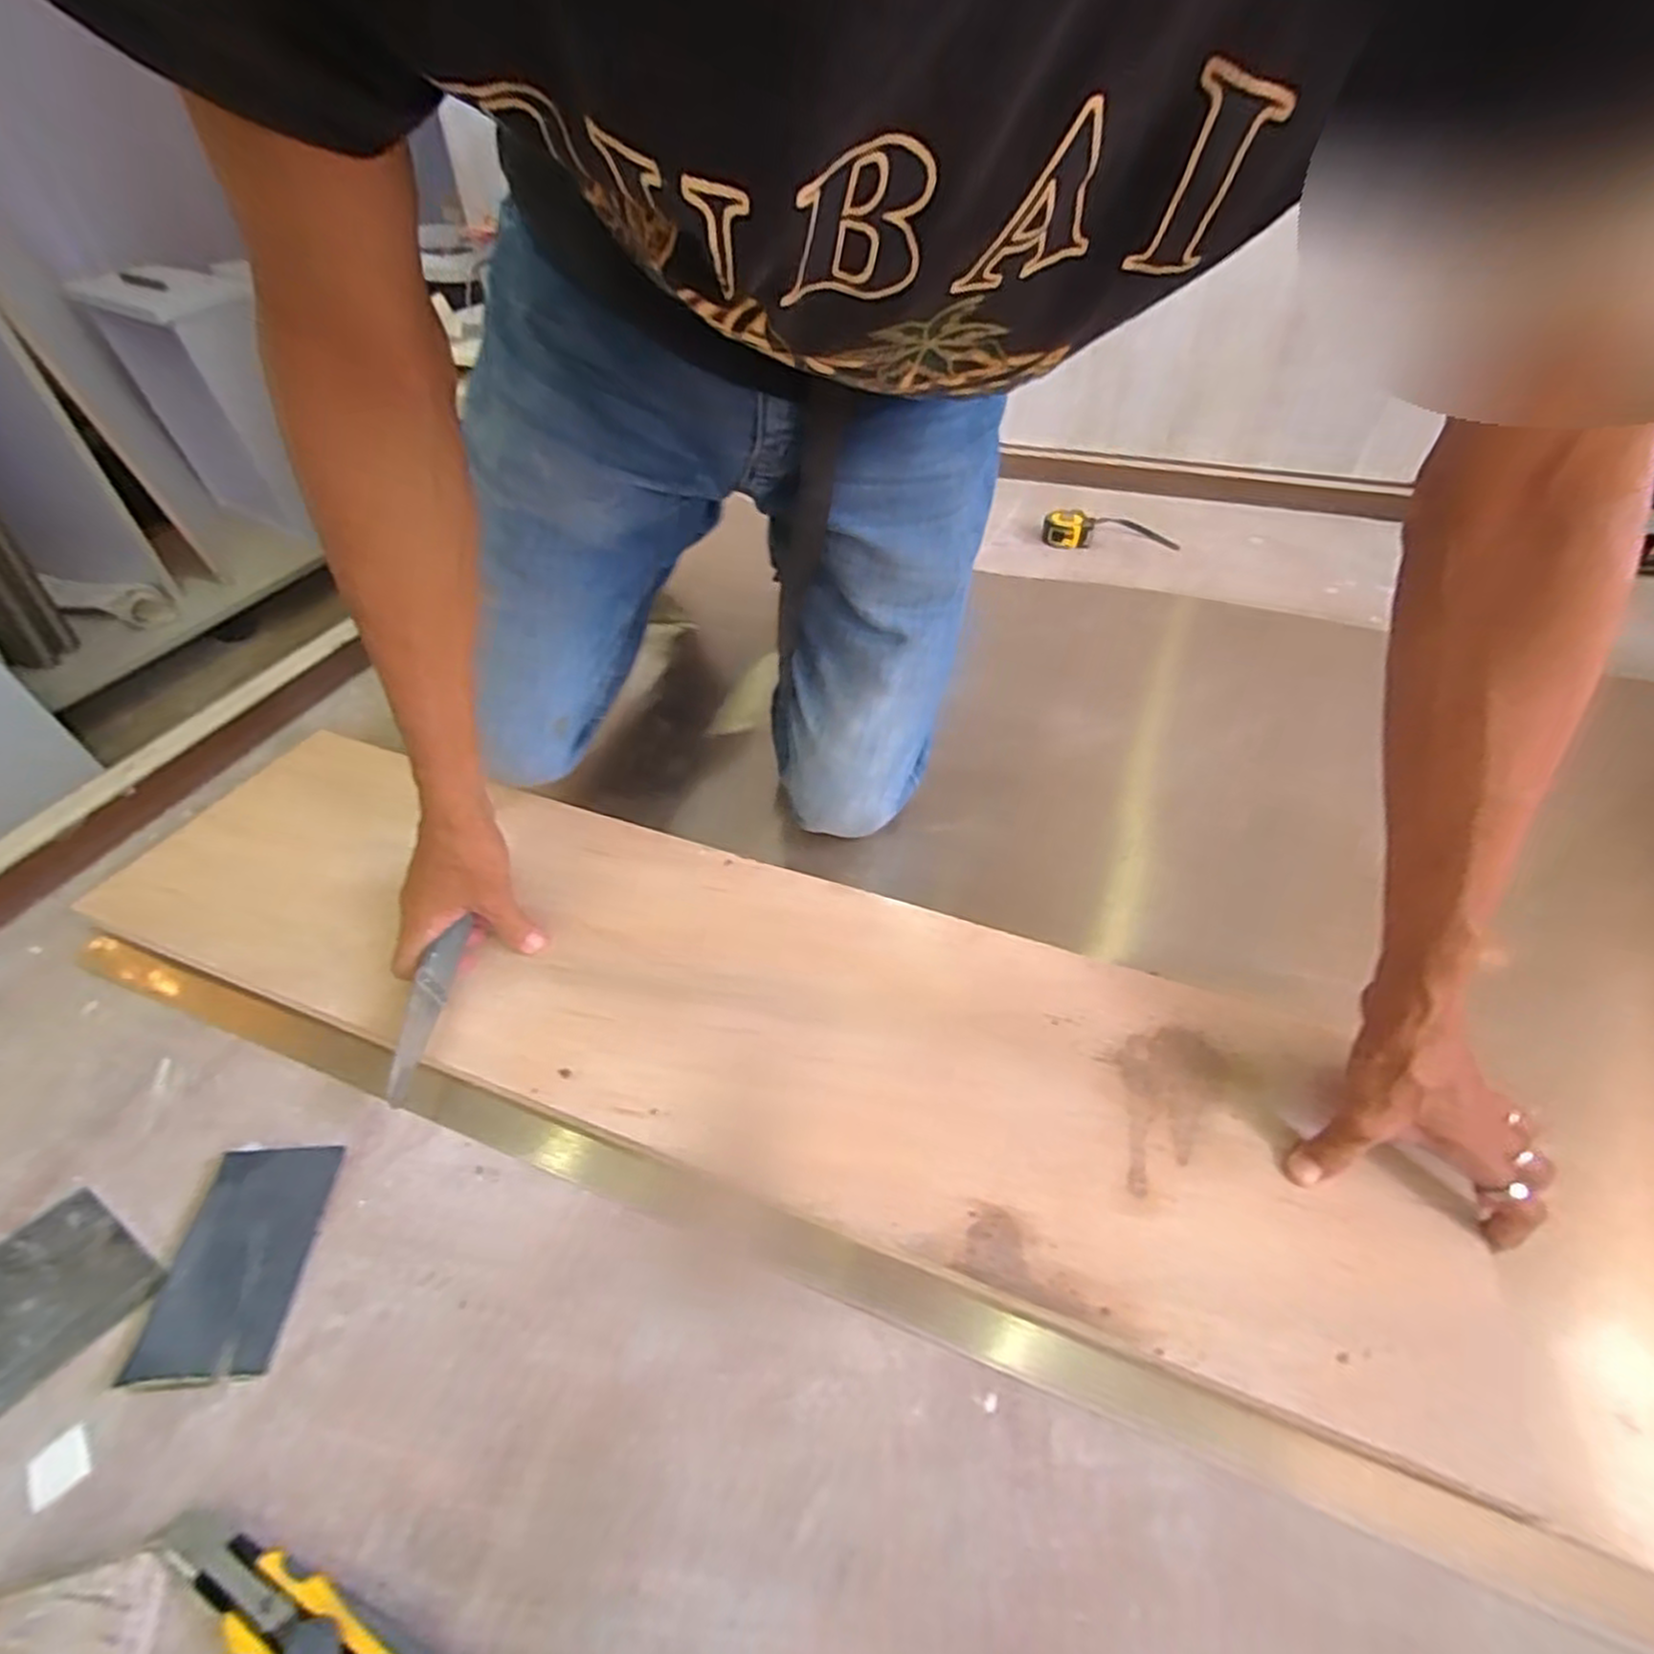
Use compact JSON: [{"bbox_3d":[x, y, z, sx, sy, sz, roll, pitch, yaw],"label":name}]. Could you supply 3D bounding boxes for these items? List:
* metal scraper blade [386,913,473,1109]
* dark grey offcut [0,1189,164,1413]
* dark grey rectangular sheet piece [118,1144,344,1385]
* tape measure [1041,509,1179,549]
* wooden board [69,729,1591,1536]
[{"bbox_3d":[-0.263,0.118,0.483,0.011,0.036,0.123,2,53,1],"label":"metal scraper blade"},{"bbox_3d":[-0.432,0.256,0.397,0.095,0.005,0.094,31,52,27],"label":"dark grey offcut"},{"bbox_3d":[-0.327,0.239,0.408,0.069,0.012,0.115,-4,45,-5],"label":"dark grey rectangular sheet piece"},{"bbox_3d":[0.425,-0.439,1.089,0.207,0.040,0.063,0,45,-1],"label":"tape measure"},{"bbox_3d":[-0.072,0.109,0.526,0.958,0.029,0.240,16,47,14],"label":"wooden board"}]

